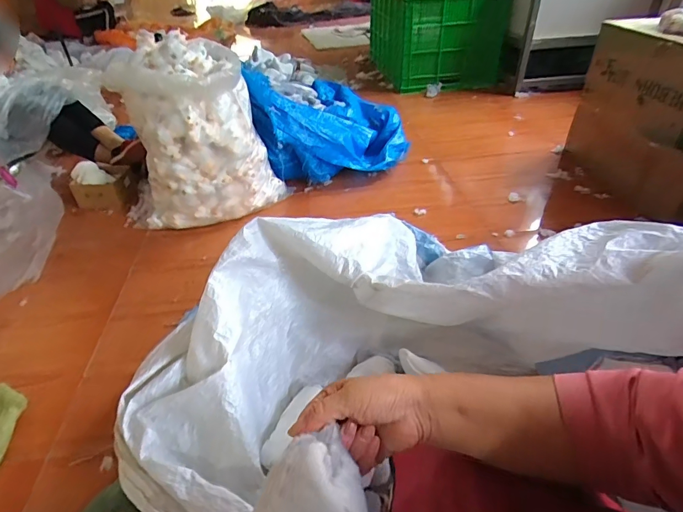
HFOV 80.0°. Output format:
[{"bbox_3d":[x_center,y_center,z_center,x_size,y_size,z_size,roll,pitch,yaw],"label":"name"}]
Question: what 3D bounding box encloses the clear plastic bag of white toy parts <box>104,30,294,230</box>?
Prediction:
[{"bbox_3d":[-0.522,-0.410,1.399,0.437,0.547,0.399,16,42,22],"label":"clear plastic bag of white toy parts"}]

